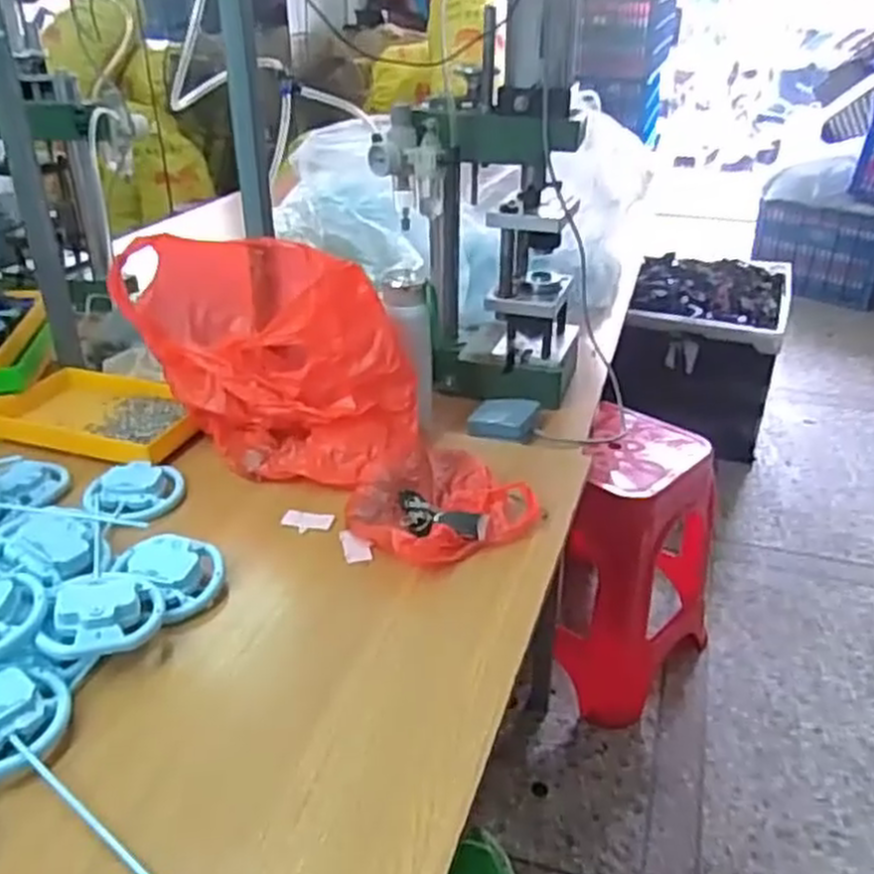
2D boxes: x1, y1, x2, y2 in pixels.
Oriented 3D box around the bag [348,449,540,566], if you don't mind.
[{"bbox_3d":[-0.007,0.068,0.824,0.175,0.044,0.153,-20,35,-33],"label":"bag"}]

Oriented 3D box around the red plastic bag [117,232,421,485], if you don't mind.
[{"bbox_3d":[-0.191,-0.107,0.933,0.361,0.210,0.194,20,35,31],"label":"red plastic bag"}]

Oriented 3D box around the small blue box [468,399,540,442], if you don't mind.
[{"bbox_3d":[0.089,-0.026,1.035,0.083,0.030,0.067,11,31,19],"label":"small blue box"}]

